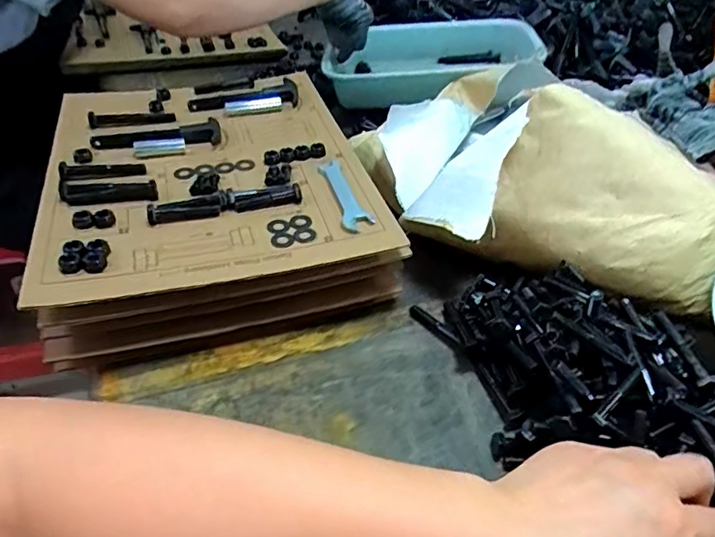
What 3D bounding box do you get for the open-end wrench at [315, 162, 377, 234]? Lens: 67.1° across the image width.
[{"bbox_3d":[-0.013,-0.072,0.509,0.028,0.009,0.112,-10,43,-15],"label":"open-end wrench"}]

